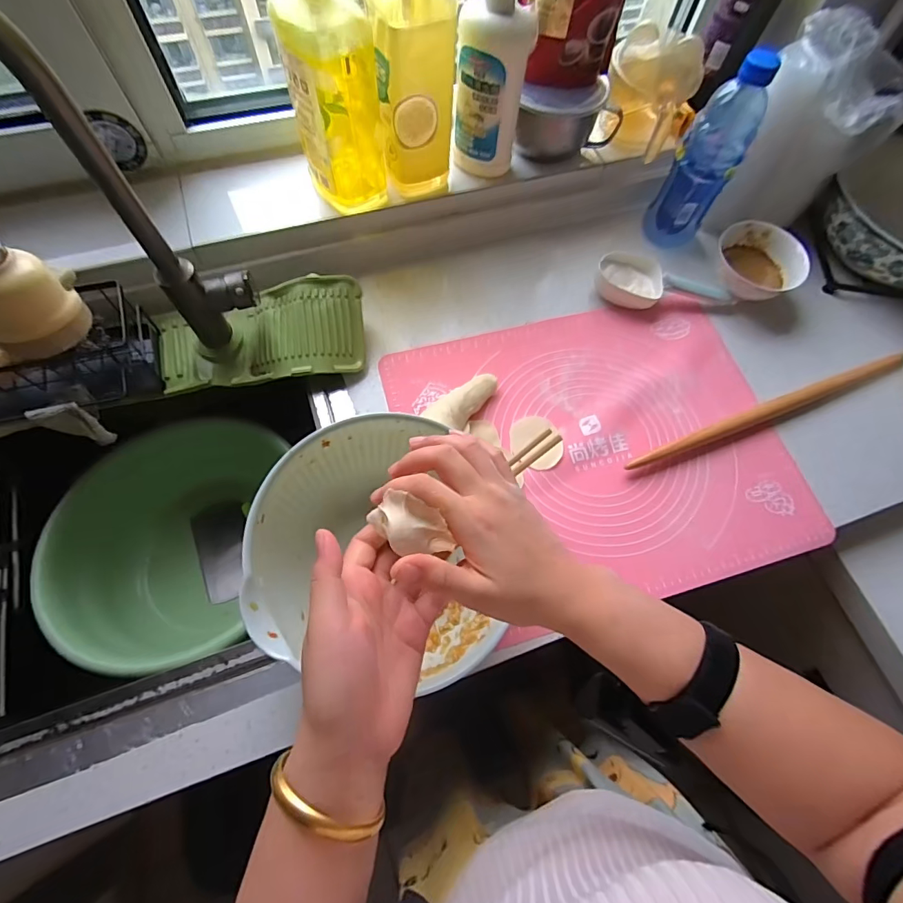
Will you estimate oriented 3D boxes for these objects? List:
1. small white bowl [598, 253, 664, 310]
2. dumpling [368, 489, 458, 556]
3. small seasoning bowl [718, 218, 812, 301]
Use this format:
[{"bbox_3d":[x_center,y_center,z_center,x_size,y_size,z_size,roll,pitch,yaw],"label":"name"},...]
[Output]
[{"bbox_3d":[0.260,-0.245,0.668,0.094,0.050,0.068,24,69,7],"label":"small white bowl"},{"bbox_3d":[-0.026,0.050,0.292,0.055,0.020,0.030,33,70,10],"label":"dumpling"},{"bbox_3d":[0.454,-0.277,0.678,0.119,0.067,0.121,1,68,-3],"label":"small seasoning bowl"}]

